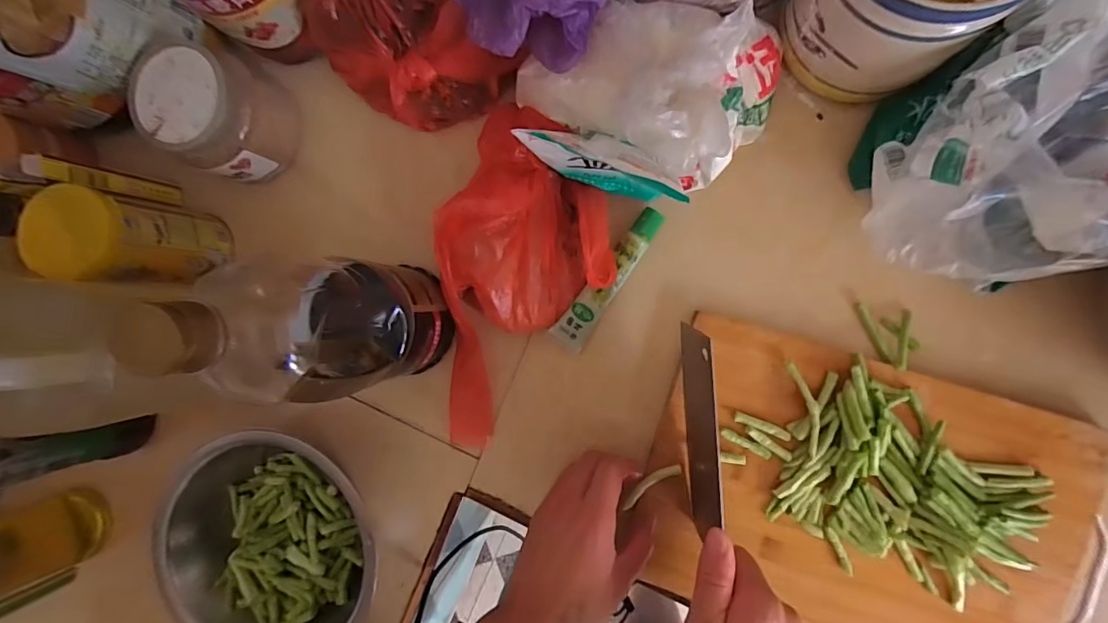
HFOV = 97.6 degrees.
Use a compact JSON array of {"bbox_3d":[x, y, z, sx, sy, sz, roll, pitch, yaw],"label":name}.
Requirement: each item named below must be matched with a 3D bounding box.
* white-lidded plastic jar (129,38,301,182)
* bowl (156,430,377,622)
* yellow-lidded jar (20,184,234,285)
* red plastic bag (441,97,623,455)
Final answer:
[{"bbox_3d":[-0.311,-0.180,0.440,0.107,0.092,0.096,20,95,7],"label":"white-lidded plastic jar"},{"bbox_3d":[-0.253,0.208,0.452,0.179,0.079,0.200,-43,86,7],"label":"bowl"},{"bbox_3d":[-0.363,-0.061,0.427,0.072,0.140,0.069,0,92,8],"label":"yellow-lidded jar"},{"bbox_3d":[-0.027,-0.024,0.411,0.142,0.064,0.293,3,92,8],"label":"red plastic bag"}]

